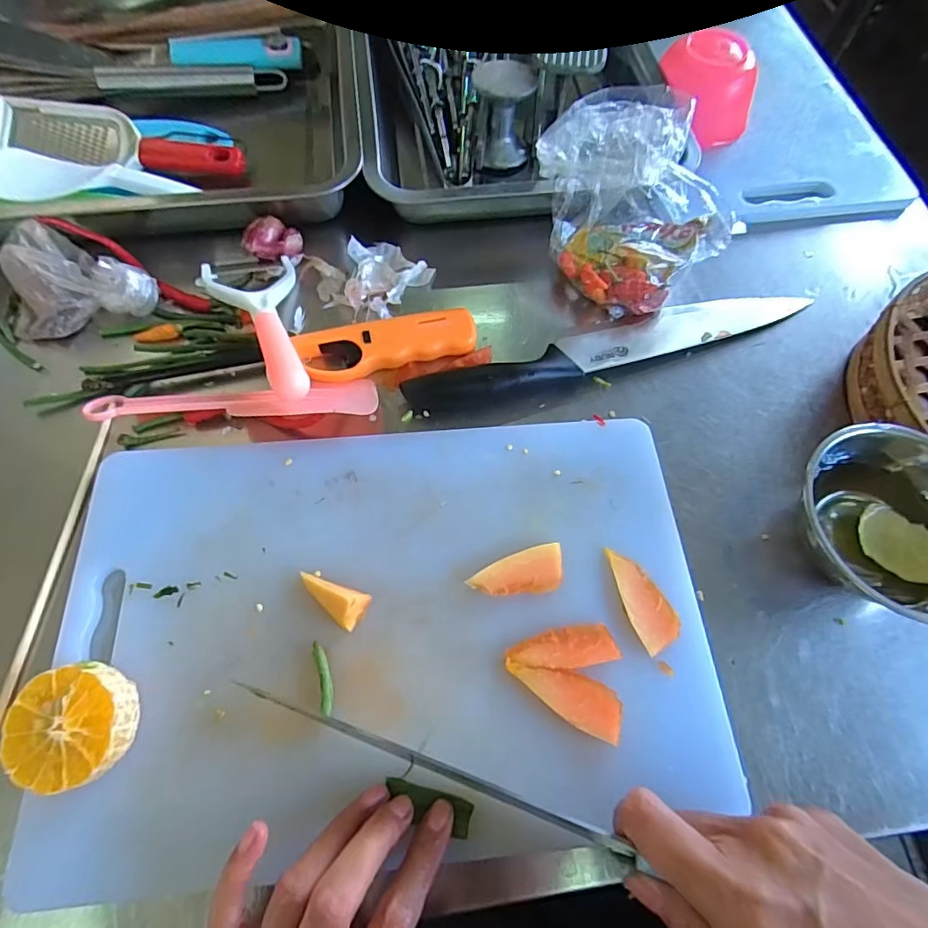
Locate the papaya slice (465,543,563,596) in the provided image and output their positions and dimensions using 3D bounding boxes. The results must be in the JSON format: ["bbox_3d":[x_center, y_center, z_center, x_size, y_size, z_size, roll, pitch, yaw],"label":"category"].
[{"bbox_3d":[0.030,0.062,0.288,0.054,0.005,0.026,-5,67,-5],"label":"papaya slice"}]

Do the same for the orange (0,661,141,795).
[{"bbox_3d":[-0.185,0.125,0.242,0.051,0.030,0.051,0,67,-3],"label":"orange"}]

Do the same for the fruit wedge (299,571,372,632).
[{"bbox_3d":[-0.074,0.073,0.277,0.041,0.015,0.020,28,68,9],"label":"fruit wedge"}]

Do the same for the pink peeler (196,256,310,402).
[{"bbox_3d":[-0.134,-0.098,0.345,0.064,0.020,0.144,-25,56,-13],"label":"pink peeler"}]

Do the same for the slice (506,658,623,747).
[{"bbox_3d":[0.052,0.119,0.261,0.061,0.007,0.024,24,68,7],"label":"slice"}]

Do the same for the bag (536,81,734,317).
[{"bbox_3d":[0.121,-0.198,0.372,0.113,0.070,0.147,-14,67,-7],"label":"bag"}]

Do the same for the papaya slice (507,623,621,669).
[{"bbox_3d":[0.054,0.099,0.271,0.058,0.005,0.020,-5,67,-5],"label":"papaya slice"}]

